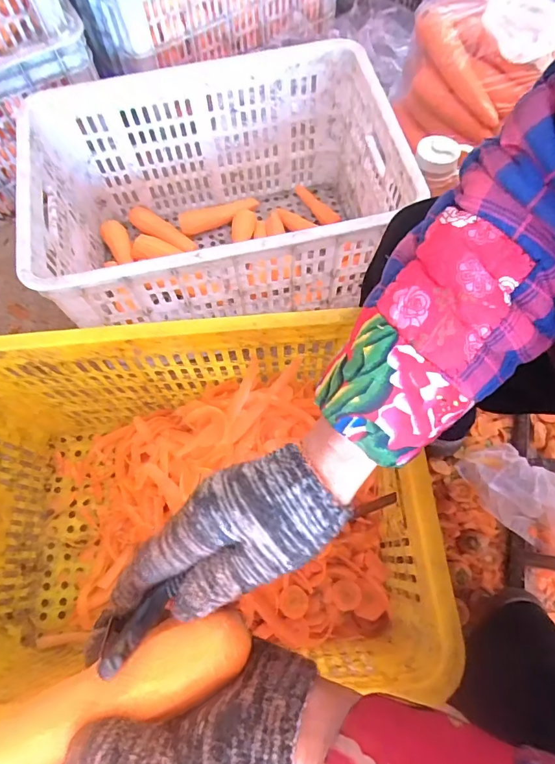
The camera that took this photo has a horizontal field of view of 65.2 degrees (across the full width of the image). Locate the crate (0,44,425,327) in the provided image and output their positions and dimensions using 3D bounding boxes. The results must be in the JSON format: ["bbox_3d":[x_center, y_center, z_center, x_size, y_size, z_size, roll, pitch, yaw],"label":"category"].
[{"bbox_3d":[-0.086,-0.274,0.718,0.508,0.277,0.359,-12,67,-3],"label":"crate"}]

